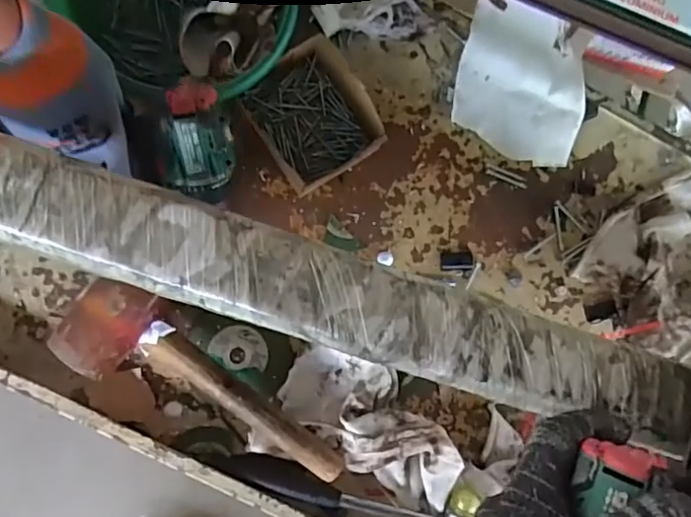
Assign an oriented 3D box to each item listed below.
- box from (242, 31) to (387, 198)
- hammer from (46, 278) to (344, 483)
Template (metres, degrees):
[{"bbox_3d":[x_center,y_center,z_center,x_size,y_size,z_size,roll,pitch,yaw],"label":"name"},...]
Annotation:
[{"bbox_3d":[-0.035,-0.143,0.575,0.112,0.047,0.128,-35,90,-9],"label":"box"},{"bbox_3d":[-0.119,0.115,0.523,0.283,0.067,0.097,31,82,-4],"label":"hammer"}]

